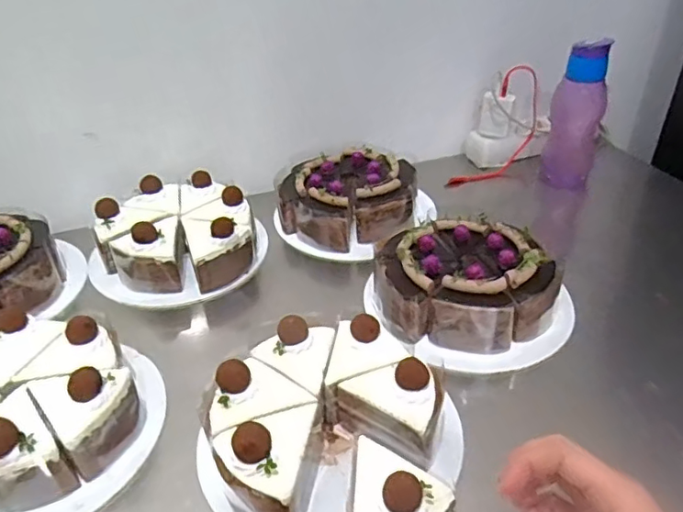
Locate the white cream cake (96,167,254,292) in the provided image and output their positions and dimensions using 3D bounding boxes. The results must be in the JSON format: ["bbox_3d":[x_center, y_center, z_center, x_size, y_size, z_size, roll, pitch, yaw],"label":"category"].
[{"bbox_3d":[-0.189,-0.031,0.668,0.178,0.073,0.150,7,36,12],"label":"white cream cake"}]

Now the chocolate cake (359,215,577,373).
[{"bbox_3d":[0.129,0.035,0.571,0.163,0.074,0.161,-1,35,1],"label":"chocolate cake"}]

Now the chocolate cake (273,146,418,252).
[{"bbox_3d":[0.008,-0.079,0.730,0.170,0.068,0.148,4,36,8],"label":"chocolate cake"}]

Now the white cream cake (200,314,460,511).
[{"bbox_3d":[-0.012,0.130,0.422,0.176,0.068,0.183,1,35,4],"label":"white cream cake"}]

